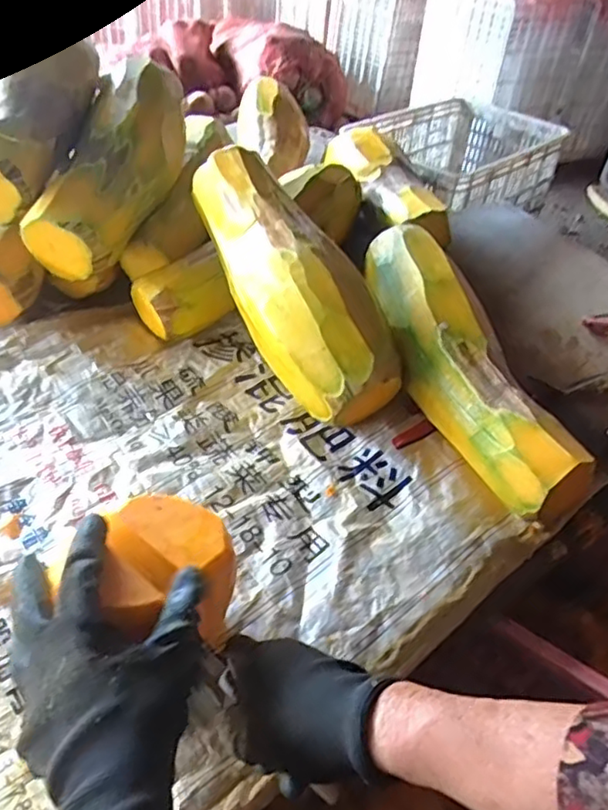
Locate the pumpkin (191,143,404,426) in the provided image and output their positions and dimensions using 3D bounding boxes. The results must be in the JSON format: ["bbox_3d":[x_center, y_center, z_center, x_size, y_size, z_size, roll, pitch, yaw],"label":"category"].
[{"bbox_3d":[-0.013,-0.140,0.647,0.123,0.097,0.340,-21,69,-26],"label":"pumpkin"}]

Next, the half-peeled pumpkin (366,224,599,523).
[{"bbox_3d":[0.162,-0.059,0.646,0.116,0.096,0.370,-12,47,-19],"label":"half-peeled pumpkin"}]

